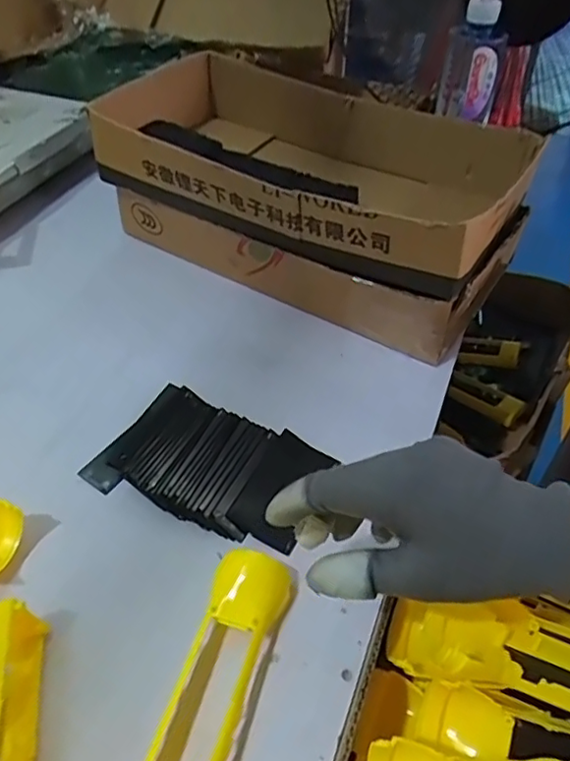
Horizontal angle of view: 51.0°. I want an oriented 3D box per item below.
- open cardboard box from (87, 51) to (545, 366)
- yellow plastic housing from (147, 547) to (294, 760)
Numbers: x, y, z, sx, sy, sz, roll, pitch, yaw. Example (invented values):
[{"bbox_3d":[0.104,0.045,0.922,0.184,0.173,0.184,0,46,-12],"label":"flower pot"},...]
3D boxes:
[{"bbox_3d":[0.028,-0.201,0.645,0.420,0.143,0.238,23,49,21],"label":"open cardboard box"},{"bbox_3d":[-0.041,0.178,0.348,0.045,0.030,0.161,14,46,13],"label":"yellow plastic housing"}]

